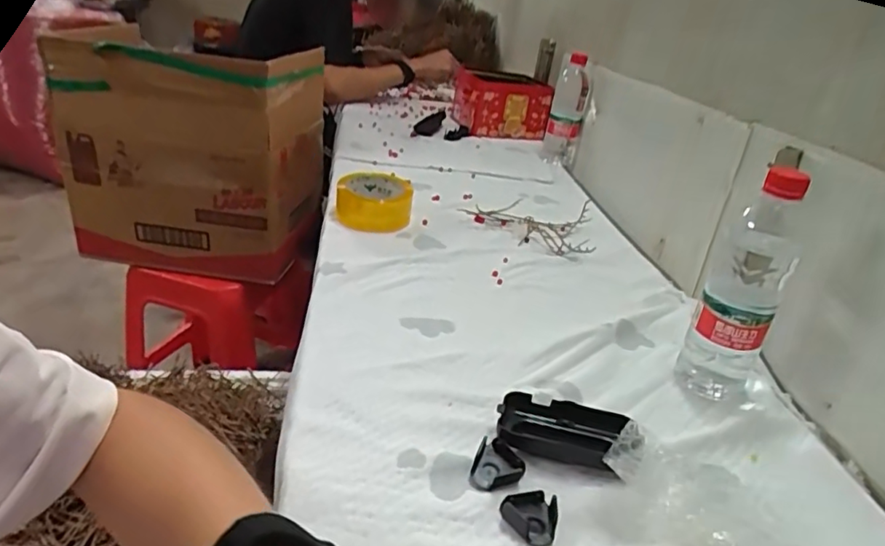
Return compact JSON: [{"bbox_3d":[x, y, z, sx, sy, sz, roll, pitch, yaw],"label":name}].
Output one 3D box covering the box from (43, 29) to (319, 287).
[{"bbox_3d":[-0.502,-0.253,1.235,0.462,0.420,0.296,8,27,2],"label":"box"}]

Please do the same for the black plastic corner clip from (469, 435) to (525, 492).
[{"bbox_3d":[0.041,0.142,0.429,0.035,0.015,0.038,15,27,17],"label":"black plastic corner clip"}]

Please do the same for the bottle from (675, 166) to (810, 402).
[{"bbox_3d":[0.275,0.014,0.526,0.069,0.209,0.066,19,29,23],"label":"bottle"}]

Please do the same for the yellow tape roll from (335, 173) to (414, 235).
[{"bbox_3d":[-0.099,-0.102,0.848,0.108,0.051,0.104,6,26,-2],"label":"yellow tape roll"}]

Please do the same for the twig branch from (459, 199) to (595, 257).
[{"bbox_3d":[0.127,-0.078,0.864,0.194,0.032,0.123,7,26,1],"label":"twig branch"}]

